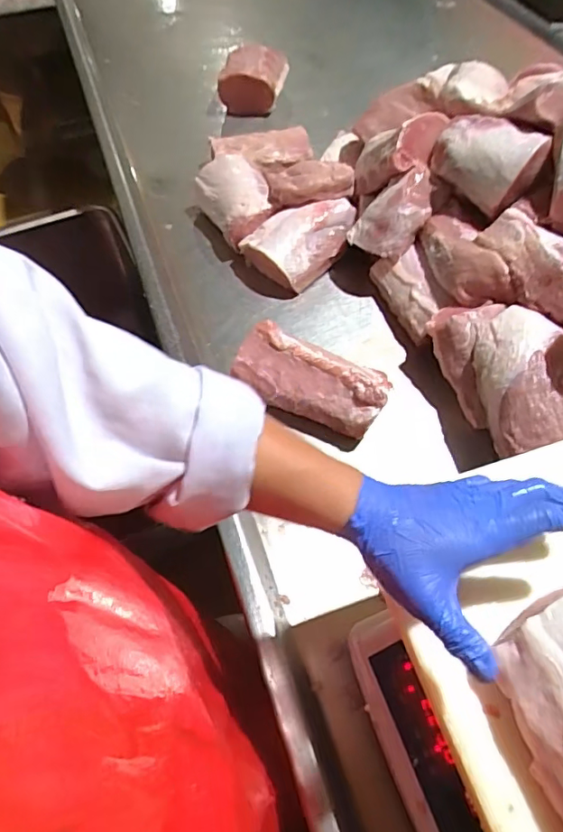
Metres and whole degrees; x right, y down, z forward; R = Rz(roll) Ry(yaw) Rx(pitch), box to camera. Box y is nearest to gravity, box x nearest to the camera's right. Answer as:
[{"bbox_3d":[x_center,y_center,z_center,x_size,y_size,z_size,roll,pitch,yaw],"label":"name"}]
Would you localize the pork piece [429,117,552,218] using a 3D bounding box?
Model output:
[{"bbox_3d":[0.284,-0.351,0.725,0.088,0.076,0.134,-37,63,-21],"label":"pork piece"}]

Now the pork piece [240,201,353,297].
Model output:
[{"bbox_3d":[0.034,-0.281,0.832,0.163,0.059,0.118,-39,64,-22],"label":"pork piece"}]

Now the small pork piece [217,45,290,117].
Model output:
[{"bbox_3d":[-0.056,-0.698,1.102,0.124,0.080,0.138,9,57,7],"label":"small pork piece"}]

